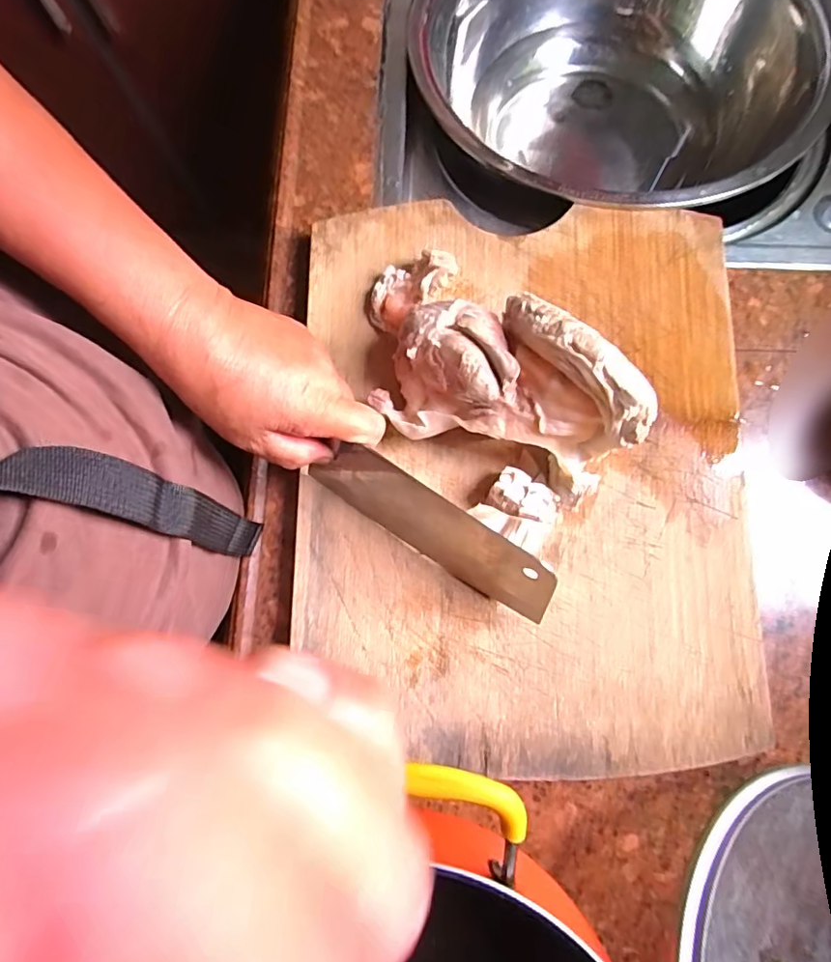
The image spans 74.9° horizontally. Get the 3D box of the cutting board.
[{"bbox_3d":[0.069,-0.012,0.357,0.291,0.028,0.374,0,81,3],"label":"cutting board"}]

